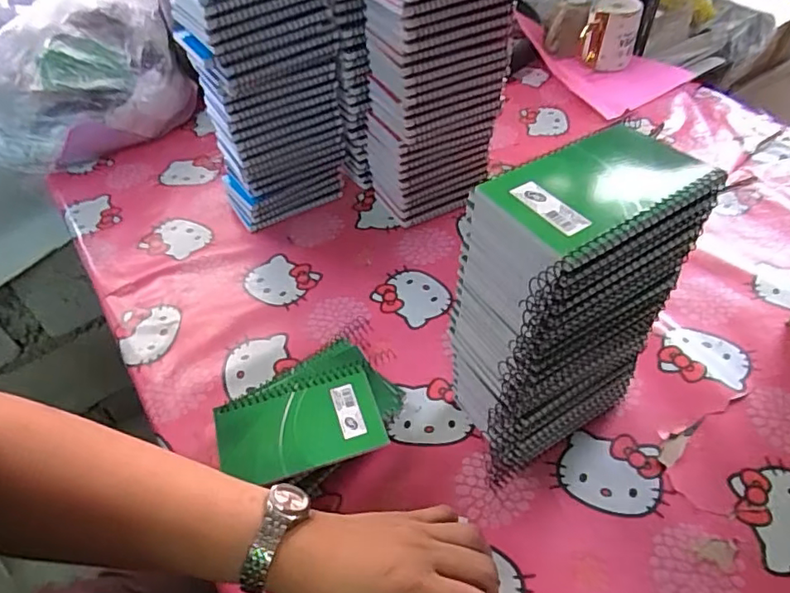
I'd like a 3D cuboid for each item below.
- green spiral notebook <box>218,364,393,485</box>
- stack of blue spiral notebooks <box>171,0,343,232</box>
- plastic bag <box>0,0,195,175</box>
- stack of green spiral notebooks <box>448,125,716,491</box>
[{"bbox_3d":[-0.079,0.106,0.455,0.131,0.008,0.085,-15,48,-9],"label":"green spiral notebook"},{"bbox_3d":[-0.145,-0.229,0.626,0.148,0.286,0.099,-33,53,-24],"label":"stack of blue spiral notebooks"},{"bbox_3d":[-0.468,-0.319,0.805,0.281,0.191,0.198,-9,47,-4],"label":"plastic bag"},{"bbox_3d":[0.123,0.017,0.416,0.144,0.240,0.090,-23,50,-16],"label":"stack of green spiral notebooks"}]

